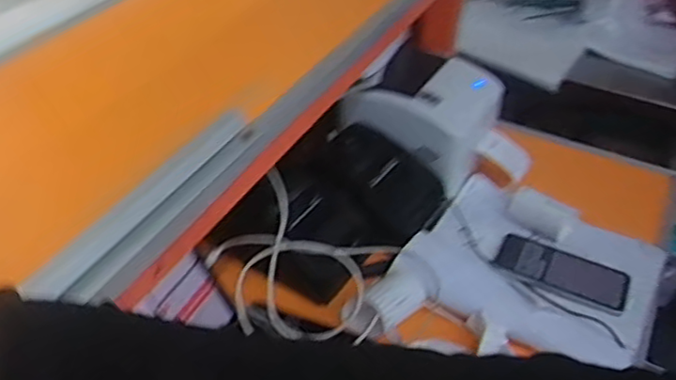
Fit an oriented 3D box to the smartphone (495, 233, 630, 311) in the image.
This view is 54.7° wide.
[{"bbox_3d":[0.299,0.106,0.871,0.167,0.014,0.080,19,44,20],"label":"smartphone"}]

